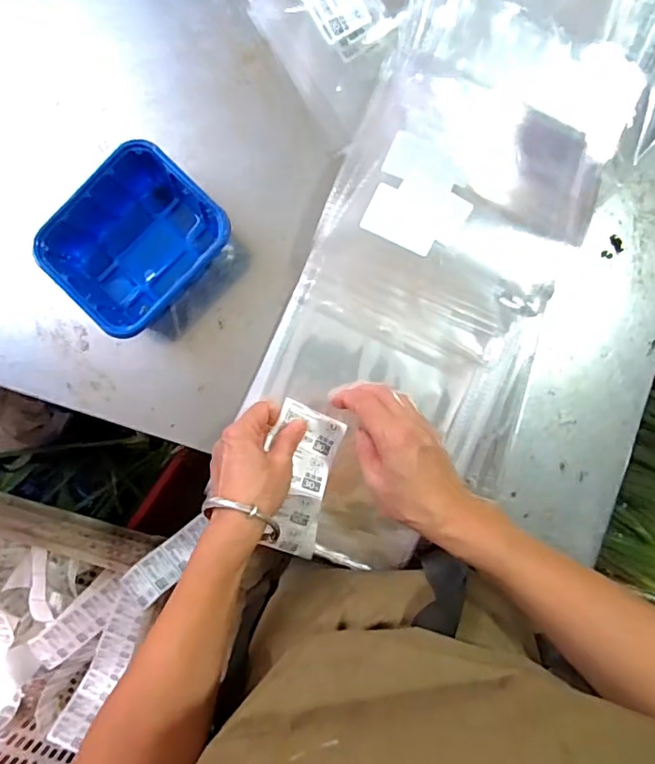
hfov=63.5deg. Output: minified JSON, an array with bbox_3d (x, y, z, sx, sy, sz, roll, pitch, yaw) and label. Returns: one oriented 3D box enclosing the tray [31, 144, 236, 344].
[{"bbox_3d":[-0.167,-0.122,0.474,0.118,0.059,0.140,44,90,2],"label":"tray"}]

